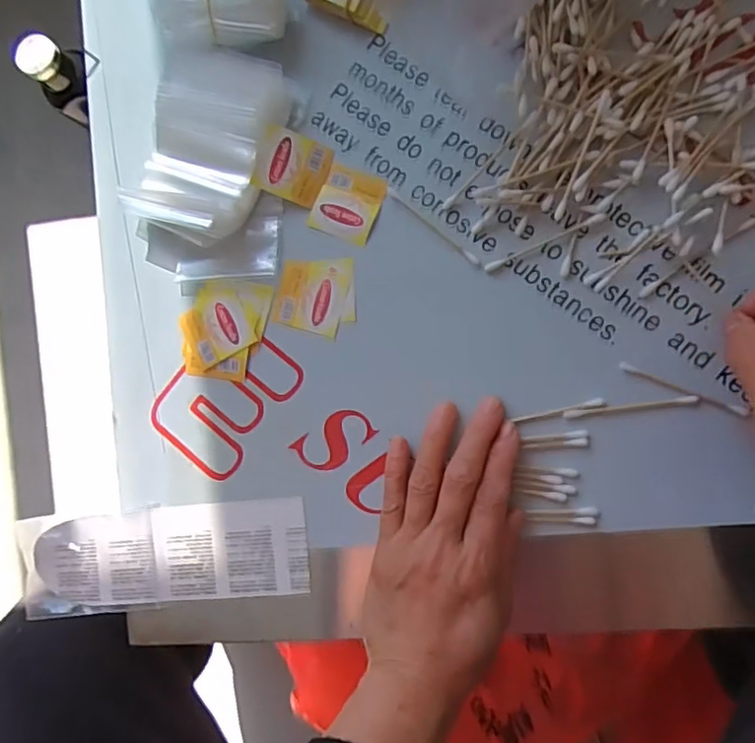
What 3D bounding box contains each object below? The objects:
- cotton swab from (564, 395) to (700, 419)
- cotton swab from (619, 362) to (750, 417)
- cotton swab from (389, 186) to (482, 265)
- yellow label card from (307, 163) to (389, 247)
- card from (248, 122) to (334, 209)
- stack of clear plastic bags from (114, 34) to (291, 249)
[{"bbox_3d":[0.143,0.020,0.338,0.071,0.006,0.005,-8,88,10],"label":"cotton swab"},{"bbox_3d":[0.169,0.010,0.330,0.069,0.006,0.005,23,94,9],"label":"cotton swab"},{"bbox_3d":[0.033,-0.088,0.357,0.071,0.004,0.005,42,96,7],"label":"cotton swab"},{"bbox_3d":[-0.018,-0.103,0.367,0.039,0.004,0.042,23,94,9],"label":"yellow label card"},{"bbox_3d":[-0.053,-0.126,0.367,0.044,0.004,0.038,20,96,-11],"label":"card"},{"bbox_3d":[-0.108,-0.141,0.367,0.081,0.029,0.115,21,93,9],"label":"stack of clear plastic bags"}]

